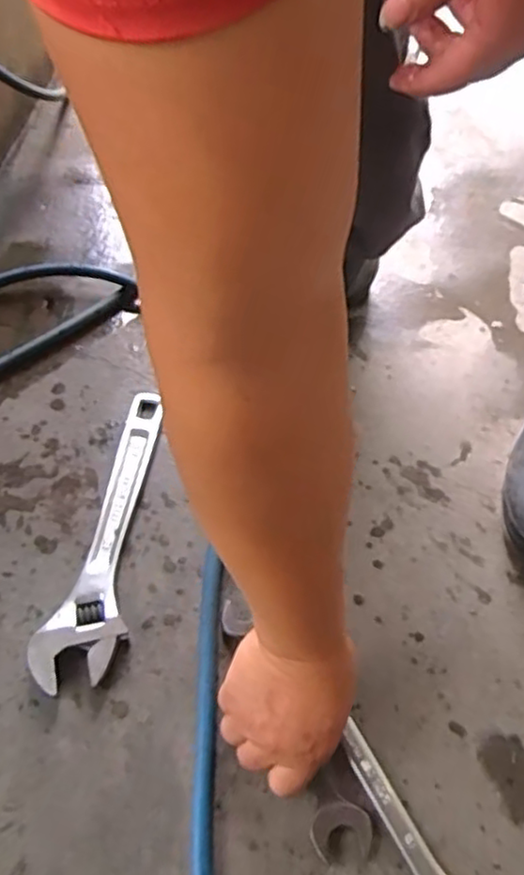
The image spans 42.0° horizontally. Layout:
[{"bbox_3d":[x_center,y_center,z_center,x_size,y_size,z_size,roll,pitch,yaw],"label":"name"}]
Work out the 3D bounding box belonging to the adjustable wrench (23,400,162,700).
[{"bbox_3d":[-0.129,0.076,0.601,0.063,0.021,0.286,8,56,5],"label":"adjustable wrench"}]

